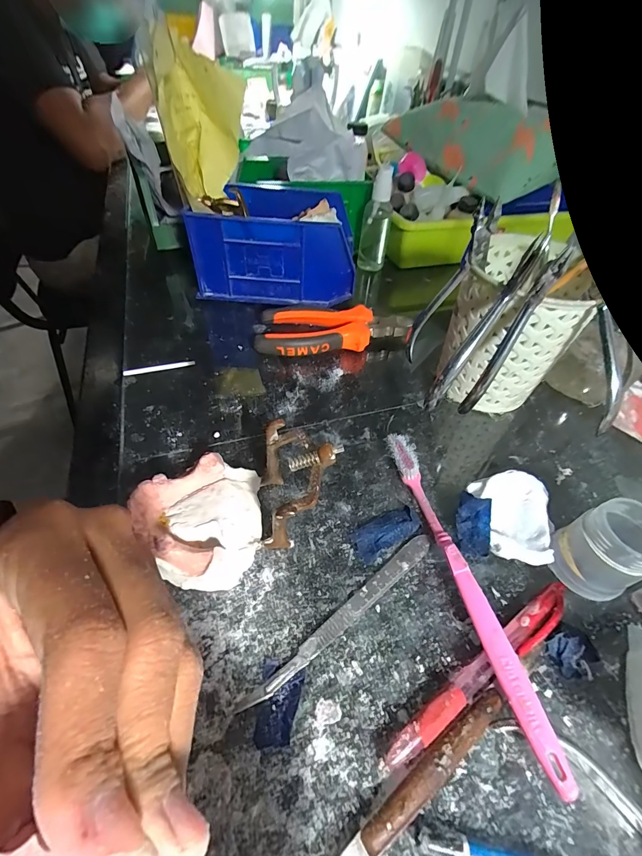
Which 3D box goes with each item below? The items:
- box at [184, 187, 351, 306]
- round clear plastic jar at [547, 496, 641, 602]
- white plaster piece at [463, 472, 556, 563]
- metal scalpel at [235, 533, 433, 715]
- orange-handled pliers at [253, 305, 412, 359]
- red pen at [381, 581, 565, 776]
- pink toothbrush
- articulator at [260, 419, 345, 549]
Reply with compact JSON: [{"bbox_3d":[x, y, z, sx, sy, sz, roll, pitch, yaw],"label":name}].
[{"bbox_3d":[-0.048,-0.210,0.401,0.167,0.108,0.109,2,49,-2],"label":"box"},{"bbox_3d":[0.166,0.070,0.213,0.043,0.052,0.040,2,49,-2],"label":"round clear plastic jar"},{"bbox_3d":[0.123,0.058,0.240,0.047,0.021,0.057,8,49,3],"label":"white plaster piece"},{"bbox_3d":[0.016,0.103,0.203,0.135,0.004,0.012,-31,58,-27],"label":"metal scalpel"},{"bbox_3d":[0.013,-0.094,0.360,0.148,0.025,0.055,-3,50,-6],"label":"orange-handled pliers"},{"bbox_3d":[0.084,0.122,0.188,0.133,0.011,0.014,-24,55,-22],"label":"red pen"},{"bbox_3d":[0.078,0.082,0.216,0.015,0.020,0.192,-10,51,-12],"label":"pink toothbrush"},{"bbox_3d":[-0.013,0.033,0.222,0.044,0.067,0.057,-5,50,-8],"label":"articulator"}]

